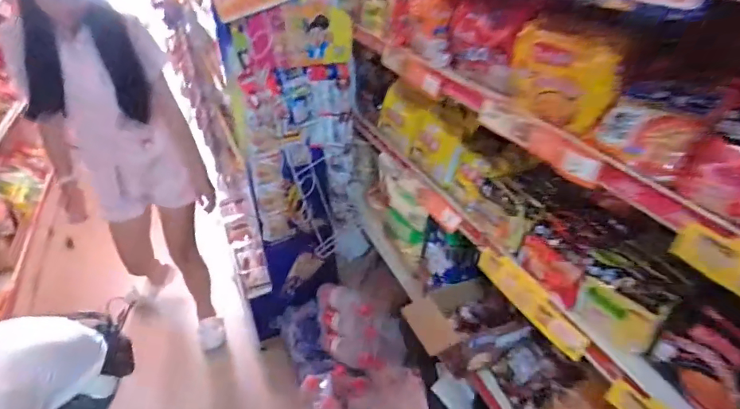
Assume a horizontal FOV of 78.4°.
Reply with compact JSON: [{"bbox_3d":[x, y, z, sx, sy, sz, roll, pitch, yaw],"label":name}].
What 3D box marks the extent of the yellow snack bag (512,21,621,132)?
[{"bbox_3d":[0.319,-0.211,0.759,0.054,0.122,0.201,-15,36,-15],"label":"yellow snack bag"}]

